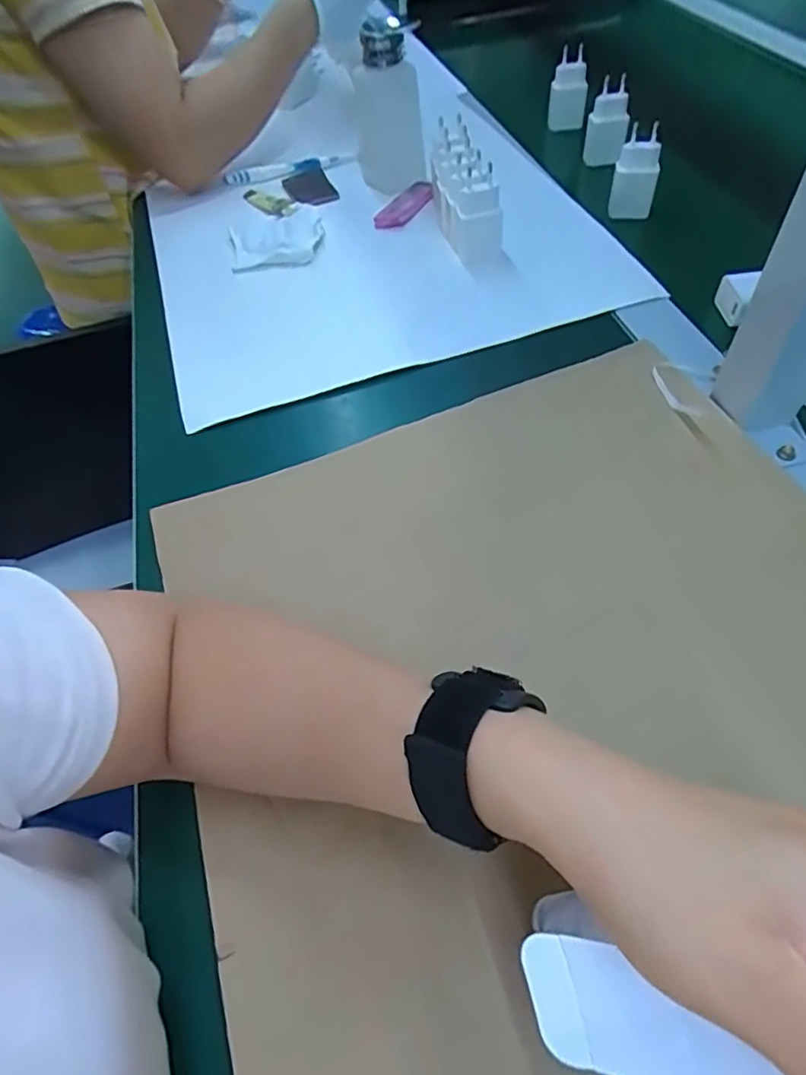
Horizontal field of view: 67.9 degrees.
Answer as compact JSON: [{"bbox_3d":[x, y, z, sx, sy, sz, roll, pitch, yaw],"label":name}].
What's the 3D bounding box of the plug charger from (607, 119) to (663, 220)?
[{"bbox_3d":[0.231,-0.358,0.591,0.040,0.077,0.030,12,59,15],"label":"plug charger"}]

